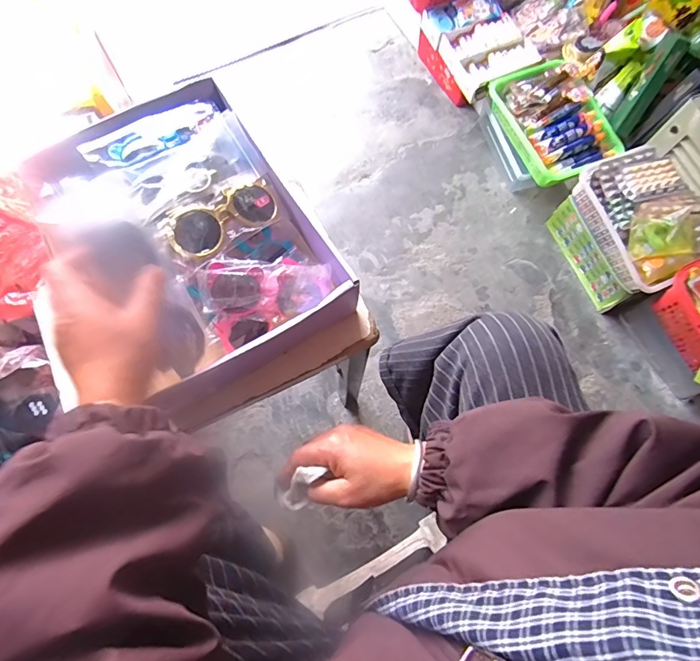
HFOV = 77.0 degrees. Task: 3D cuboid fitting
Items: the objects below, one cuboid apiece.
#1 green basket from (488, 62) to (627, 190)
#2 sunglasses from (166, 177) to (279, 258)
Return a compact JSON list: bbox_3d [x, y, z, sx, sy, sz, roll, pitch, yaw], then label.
[{"bbox_3d":[0.457,-0.465,0.982,0.191,0.068,0.289,-26,77,-4],"label":"green basket"},{"bbox_3d":[-0.132,-0.118,0.467,0.119,0.022,0.048,-36,99,-22],"label":"sunglasses"}]

